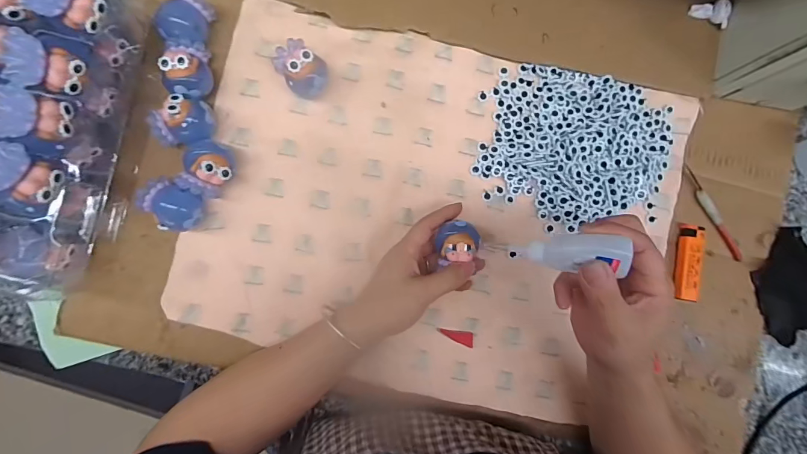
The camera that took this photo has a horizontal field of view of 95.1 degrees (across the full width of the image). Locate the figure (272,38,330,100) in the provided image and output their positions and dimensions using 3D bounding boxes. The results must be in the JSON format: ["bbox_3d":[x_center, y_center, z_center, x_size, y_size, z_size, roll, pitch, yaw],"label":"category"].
[{"bbox_3d":[-0.095,-0.146,0.351,0.038,0.038,0.055,-39,90,-2],"label":"figure"}]

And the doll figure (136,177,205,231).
[{"bbox_3d":[-0.206,-0.018,0.333,0.046,0.033,0.040,27,88,-1],"label":"doll figure"}]

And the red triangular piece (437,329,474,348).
[{"bbox_3d":[0.053,0.113,0.375,0.036,0.004,0.015,7,88,-1],"label":"red triangular piece"}]

